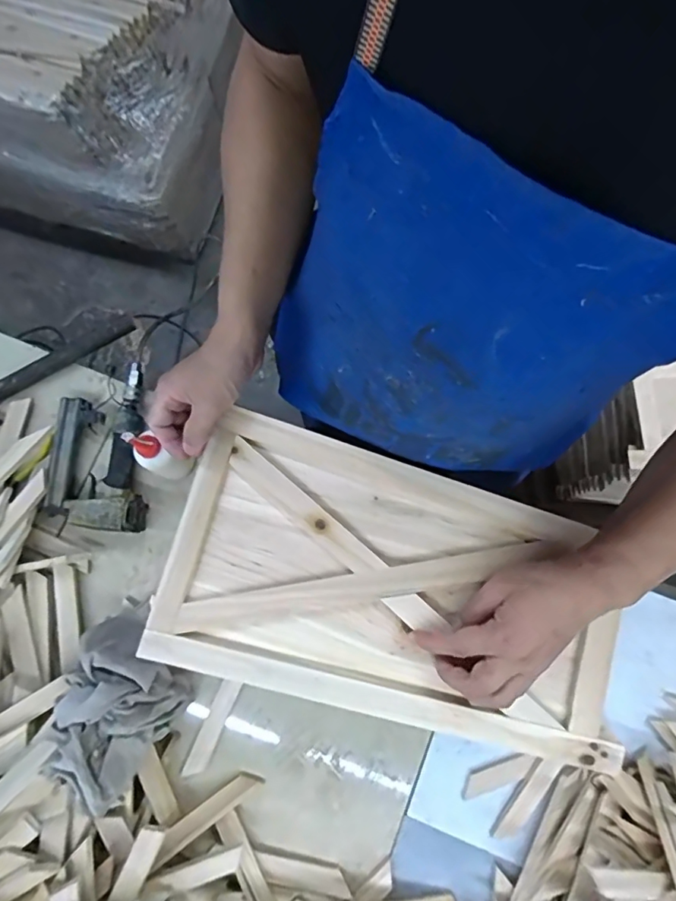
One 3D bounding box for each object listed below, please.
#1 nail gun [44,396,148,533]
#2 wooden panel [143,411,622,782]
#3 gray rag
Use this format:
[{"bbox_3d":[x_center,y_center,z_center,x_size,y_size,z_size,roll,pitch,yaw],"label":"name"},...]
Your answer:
[{"bbox_3d":[-0.342,0.021,0.707,0.135,0.046,0.184,2,80,1],"label":"nail gun"},{"bbox_3d":[0.051,0.126,0.474,0.425,0.027,0.241,14,78,2],"label":"wooden panel"},{"bbox_3d":[-0.280,0.312,0.612,0.146,0.119,0.189,-36,81,-6],"label":"gray rag"}]

